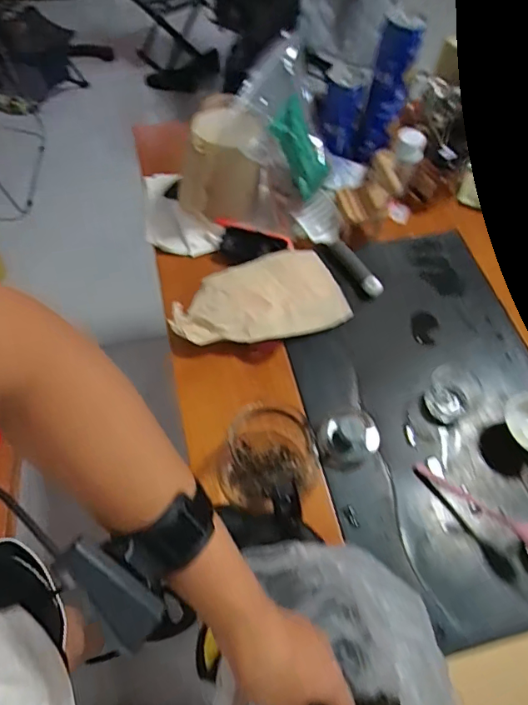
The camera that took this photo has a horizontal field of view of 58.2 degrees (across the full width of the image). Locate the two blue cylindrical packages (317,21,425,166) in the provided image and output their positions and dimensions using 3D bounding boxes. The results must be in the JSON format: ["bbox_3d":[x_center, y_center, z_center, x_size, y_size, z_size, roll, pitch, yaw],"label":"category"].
[{"bbox_3d":[0.165,-0.413,0.781,0.131,0.222,0.057,-14,62,-11],"label":"two blue cylindrical packages"}]

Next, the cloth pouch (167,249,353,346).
[{"bbox_3d":[-0.008,-0.076,0.713,0.254,0.032,0.142,-18,63,-13],"label":"cloth pouch"}]

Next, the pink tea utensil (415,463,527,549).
[{"bbox_3d":[0.274,0.195,0.591,0.178,0.029,0.030,30,61,35],"label":"pink tea utensil"}]

